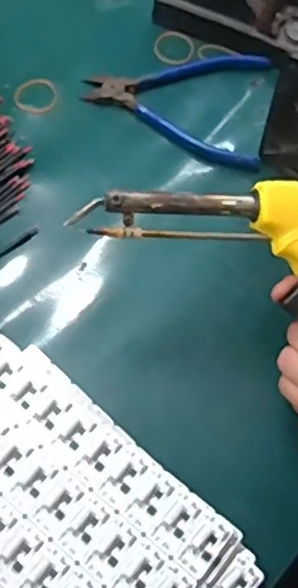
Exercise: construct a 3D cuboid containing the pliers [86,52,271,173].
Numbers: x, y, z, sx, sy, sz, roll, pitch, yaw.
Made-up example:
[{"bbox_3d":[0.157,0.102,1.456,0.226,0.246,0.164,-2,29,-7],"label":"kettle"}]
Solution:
[{"bbox_3d":[0.022,-0.157,0.518,0.144,0.010,0.104,13,66,5],"label":"pliers"}]

